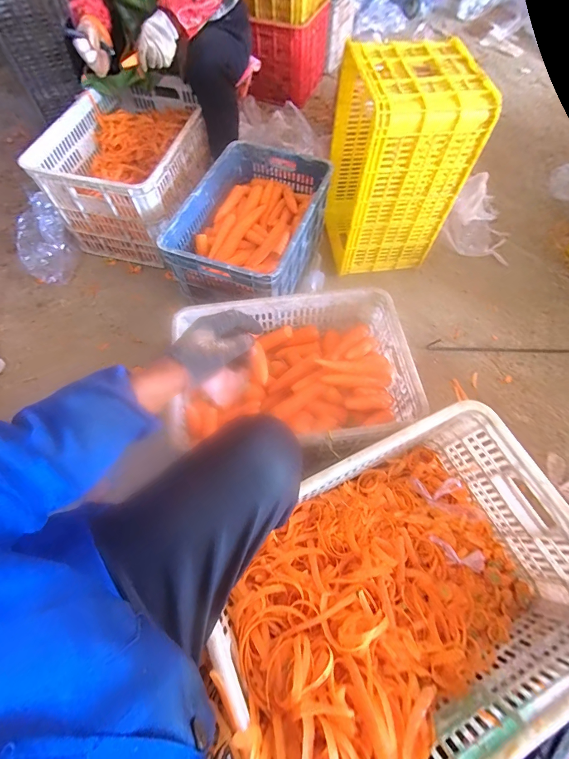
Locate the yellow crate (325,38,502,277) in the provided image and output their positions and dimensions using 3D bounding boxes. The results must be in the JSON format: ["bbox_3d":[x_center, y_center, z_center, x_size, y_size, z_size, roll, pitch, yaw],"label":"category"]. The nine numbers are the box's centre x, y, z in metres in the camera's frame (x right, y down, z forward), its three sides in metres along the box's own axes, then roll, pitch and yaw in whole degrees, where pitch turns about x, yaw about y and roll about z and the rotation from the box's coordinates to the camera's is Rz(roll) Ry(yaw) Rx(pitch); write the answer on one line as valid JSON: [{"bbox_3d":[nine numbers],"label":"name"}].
[{"bbox_3d":[0.327,-0.642,1.020,0.296,0.514,0.362,-5,65,-1],"label":"yellow crate"}]

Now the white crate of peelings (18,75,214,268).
[{"bbox_3d":[-0.511,-0.765,1.192,0.451,0.304,0.608,11,65,6],"label":"white crate of peelings"}]

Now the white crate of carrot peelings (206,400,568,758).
[{"bbox_3d":[0.195,0.366,0.602,0.589,0.252,0.410,-24,67,-10],"label":"white crate of carrot peelings"}]

